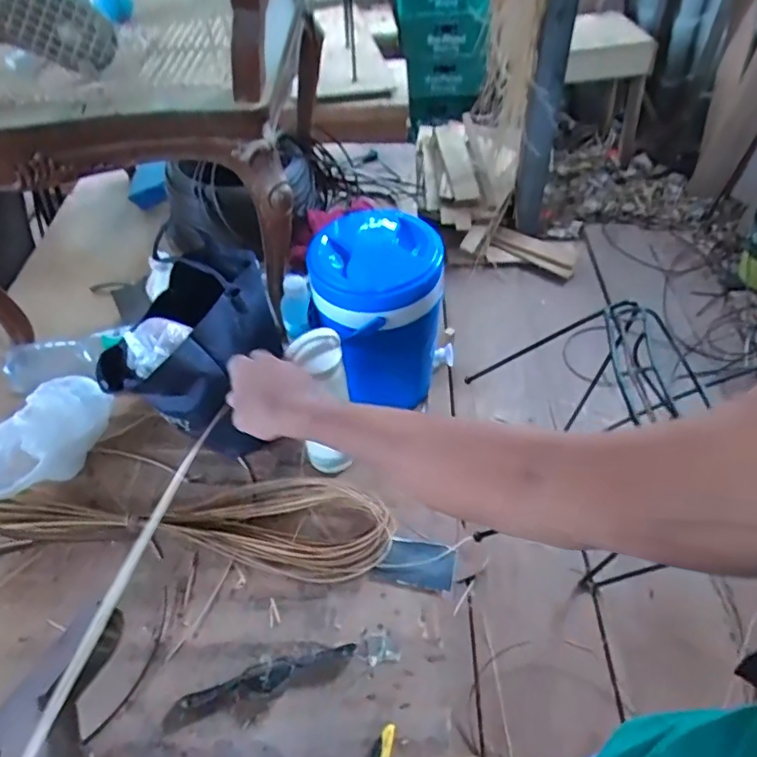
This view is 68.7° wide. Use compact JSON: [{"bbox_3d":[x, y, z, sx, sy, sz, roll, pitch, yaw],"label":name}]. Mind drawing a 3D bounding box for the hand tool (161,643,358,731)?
[{"bbox_3d":[-0.132,0.334,0.613,0.213,0.027,0.037,-15,50,-13],"label":"hand tool"}]

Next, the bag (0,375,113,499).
[{"bbox_3d":[-0.477,0.090,0.791,0.095,0.083,0.208,27,54,22],"label":"bag"}]

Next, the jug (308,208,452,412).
[{"bbox_3d":[-0.005,-0.082,0.768,0.168,0.234,0.172,28,54,22],"label":"jug"}]

